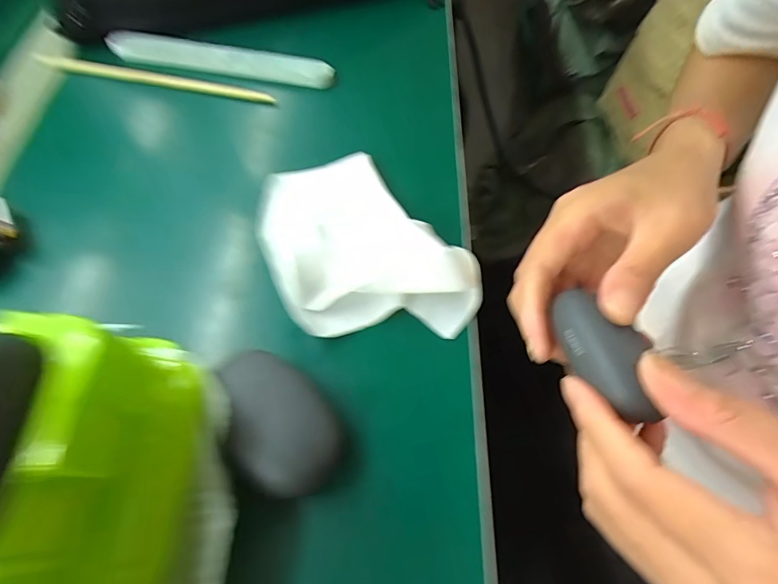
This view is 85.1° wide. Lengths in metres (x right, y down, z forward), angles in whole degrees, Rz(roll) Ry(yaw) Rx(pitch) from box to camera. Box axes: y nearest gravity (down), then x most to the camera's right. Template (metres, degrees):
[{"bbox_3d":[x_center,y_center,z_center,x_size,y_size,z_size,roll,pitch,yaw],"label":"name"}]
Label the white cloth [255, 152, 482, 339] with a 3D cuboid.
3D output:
[{"bbox_3d":[-0.022,-0.025,0.232,0.086,0.024,0.132,-32,66,-14],"label":"white cloth"}]

